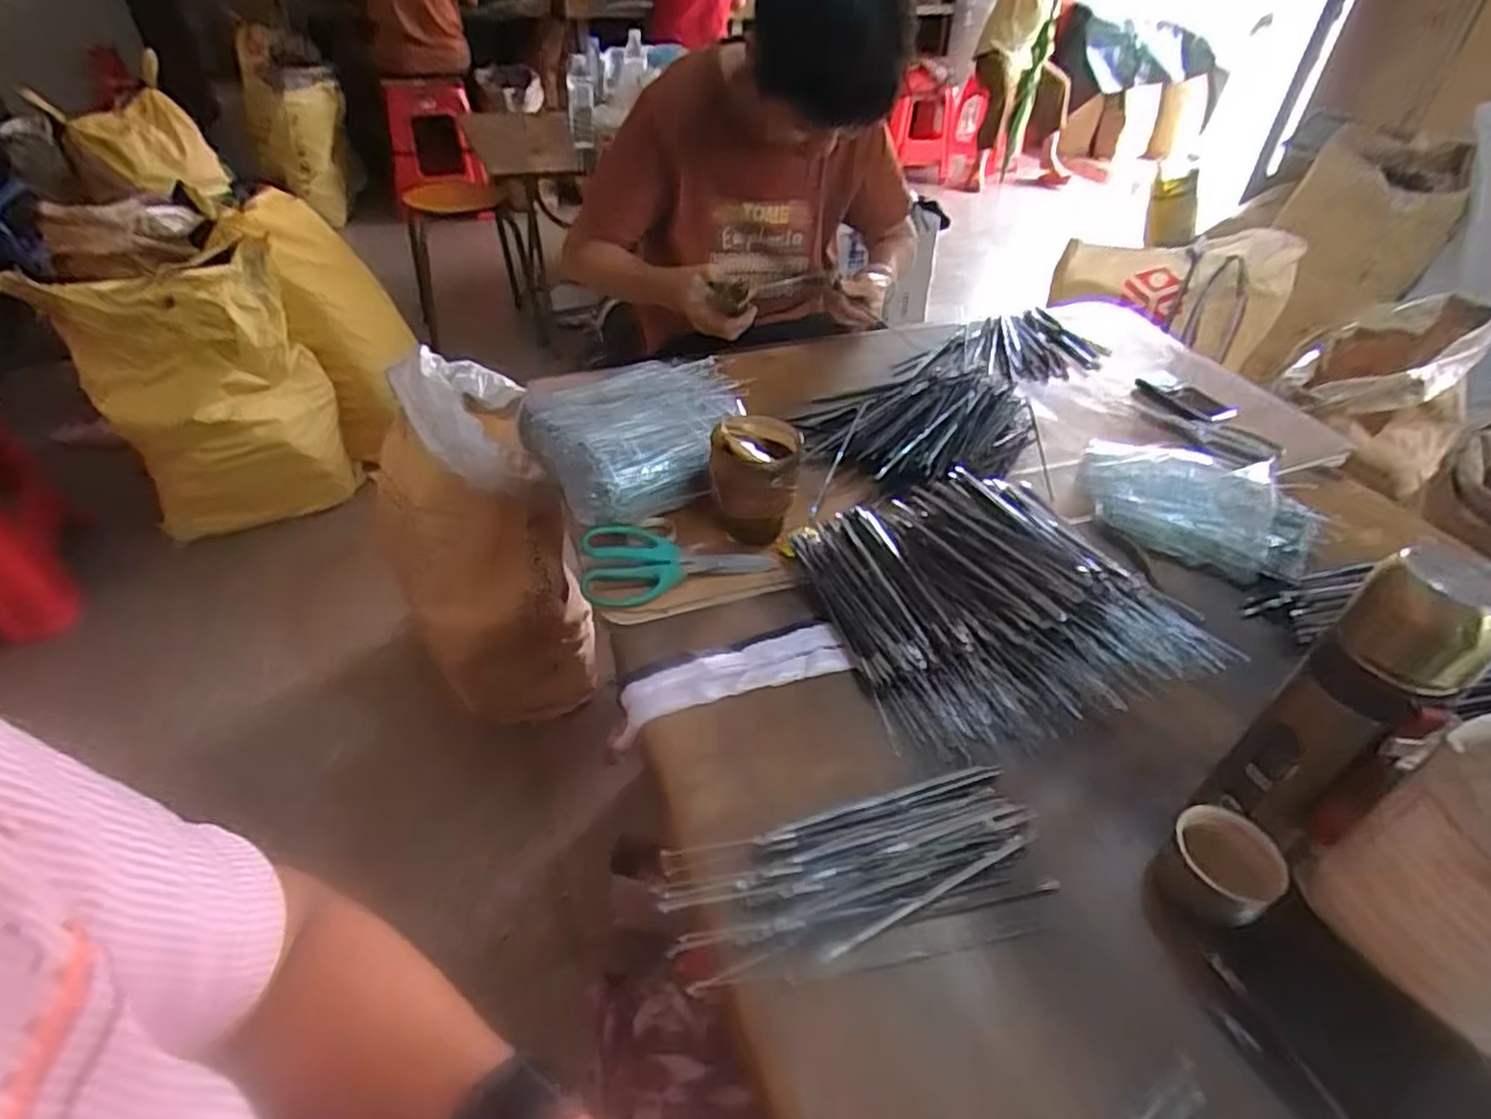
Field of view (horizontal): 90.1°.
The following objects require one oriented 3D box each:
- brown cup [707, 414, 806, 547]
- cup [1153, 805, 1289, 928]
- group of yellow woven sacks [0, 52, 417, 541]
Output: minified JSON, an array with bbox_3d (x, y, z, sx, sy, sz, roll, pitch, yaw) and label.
[{"bbox_3d":[0.009,-0.079,0.735,0.082,0.102,0.099,10,42,7],"label":"brown cup"},{"bbox_3d":[0.301,0.197,0.475,0.055,0.048,0.058,2,42,-2],"label":"cup"},{"bbox_3d":[-0.994,-0.473,1.500,0.527,0.712,0.477,-12,44,-17],"label":"group of yellow woven sacks"}]

